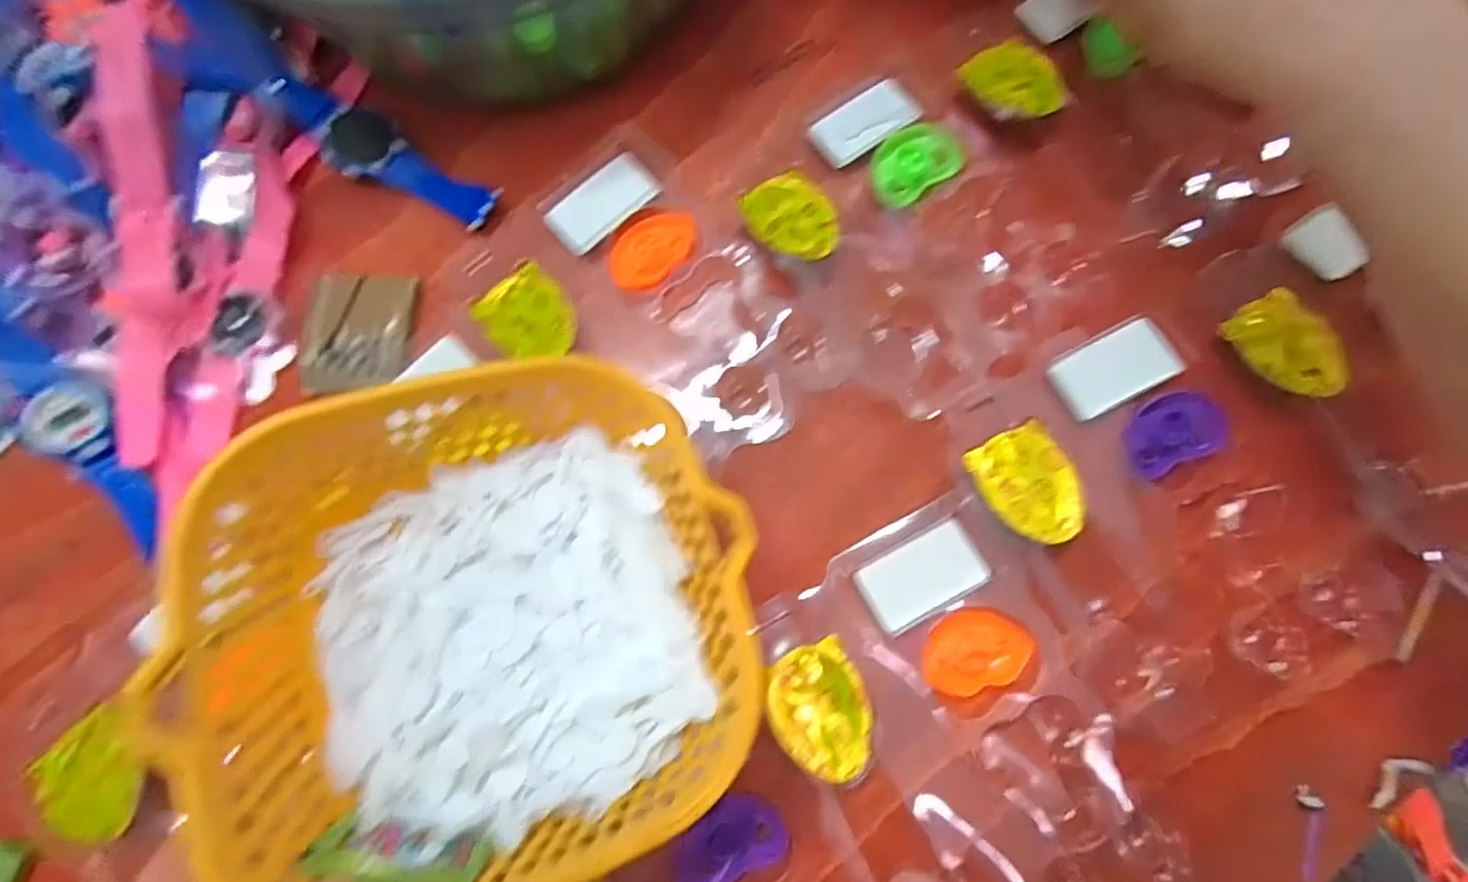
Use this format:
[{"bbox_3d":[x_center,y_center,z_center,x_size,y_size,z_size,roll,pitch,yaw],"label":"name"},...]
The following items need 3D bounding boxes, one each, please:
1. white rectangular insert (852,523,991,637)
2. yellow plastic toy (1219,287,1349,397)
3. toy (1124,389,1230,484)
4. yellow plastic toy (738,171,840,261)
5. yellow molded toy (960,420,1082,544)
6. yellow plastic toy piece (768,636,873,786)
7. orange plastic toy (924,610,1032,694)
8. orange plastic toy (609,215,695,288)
[{"bbox_3d":[0.084,0.060,0.292,0.053,0.004,0.031,-29,78,-5],"label":"white rectangular insert"},{"bbox_3d":[0.256,-0.043,0.305,0.034,0.016,0.051,-29,78,-5],"label":"yellow plastic toy"},{"bbox_3d":[0.198,-0.004,0.299,0.044,0.016,0.031,-24,77,-4],"label":"toy"},{"bbox_3d":[0.030,-0.108,0.326,0.040,0.014,0.047,-36,79,-7],"label":"yellow plastic toy"},{"bbox_3d":[0.132,0.020,0.293,0.041,0.012,0.051,-27,78,-5],"label":"yellow molded toy"},{"bbox_3d":[0.036,0.112,0.274,0.039,0.019,0.051,-16,77,-2],"label":"yellow plastic toy piece"},{"bbox_3d":[0.103,0.089,0.283,0.044,0.007,0.032,-16,77,-2],"label":"orange plastic toy"},{"bbox_3d":[-0.041,-0.098,0.330,0.029,0.007,0.051,40,81,10],"label":"orange plastic toy"}]

